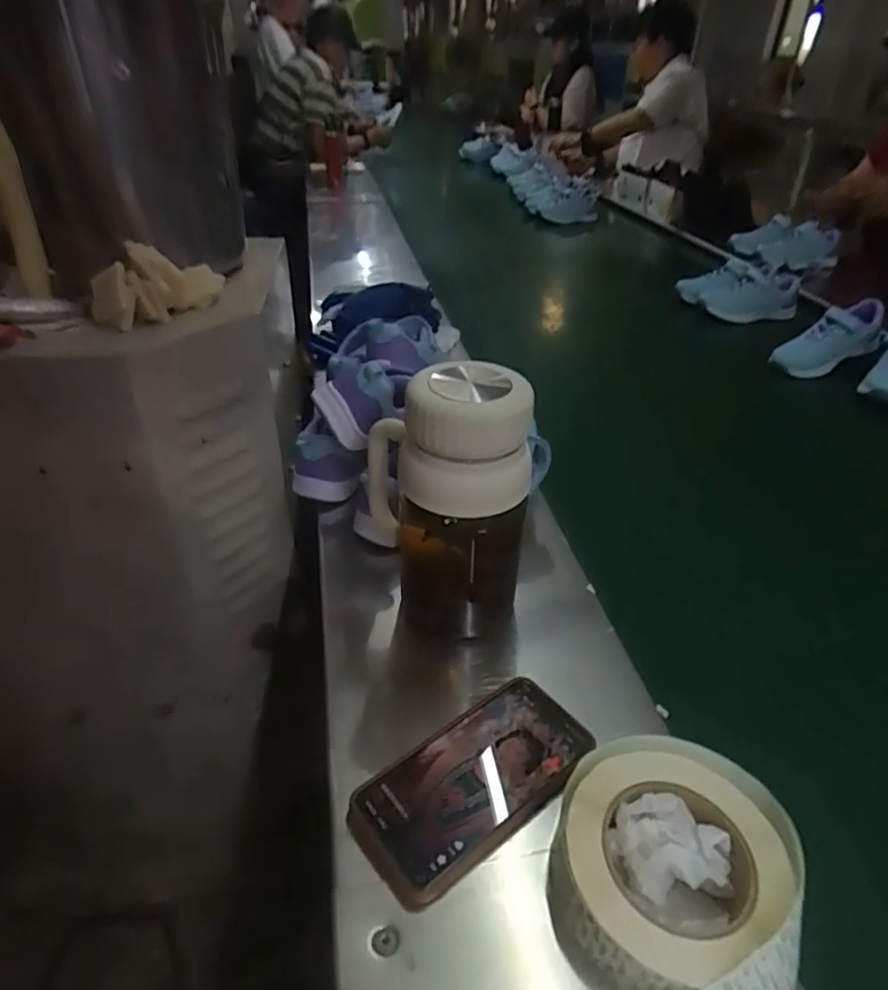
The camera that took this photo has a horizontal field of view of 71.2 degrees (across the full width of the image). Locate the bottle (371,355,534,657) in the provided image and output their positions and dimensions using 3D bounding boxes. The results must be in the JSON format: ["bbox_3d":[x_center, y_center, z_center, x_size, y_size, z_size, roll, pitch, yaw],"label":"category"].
[{"bbox_3d":[0.000,0.005,0.501,0.094,0.223,0.136,-12,37,-18],"label":"bottle"}]

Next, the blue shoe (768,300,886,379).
[{"bbox_3d":[0.626,-0.247,1.006,0.204,0.068,0.065,-27,44,-5],"label":"blue shoe"}]

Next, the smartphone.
[{"bbox_3d":[0.021,0.185,0.407,0.161,0.015,0.082,-24,43,-31],"label":"smartphone"}]

